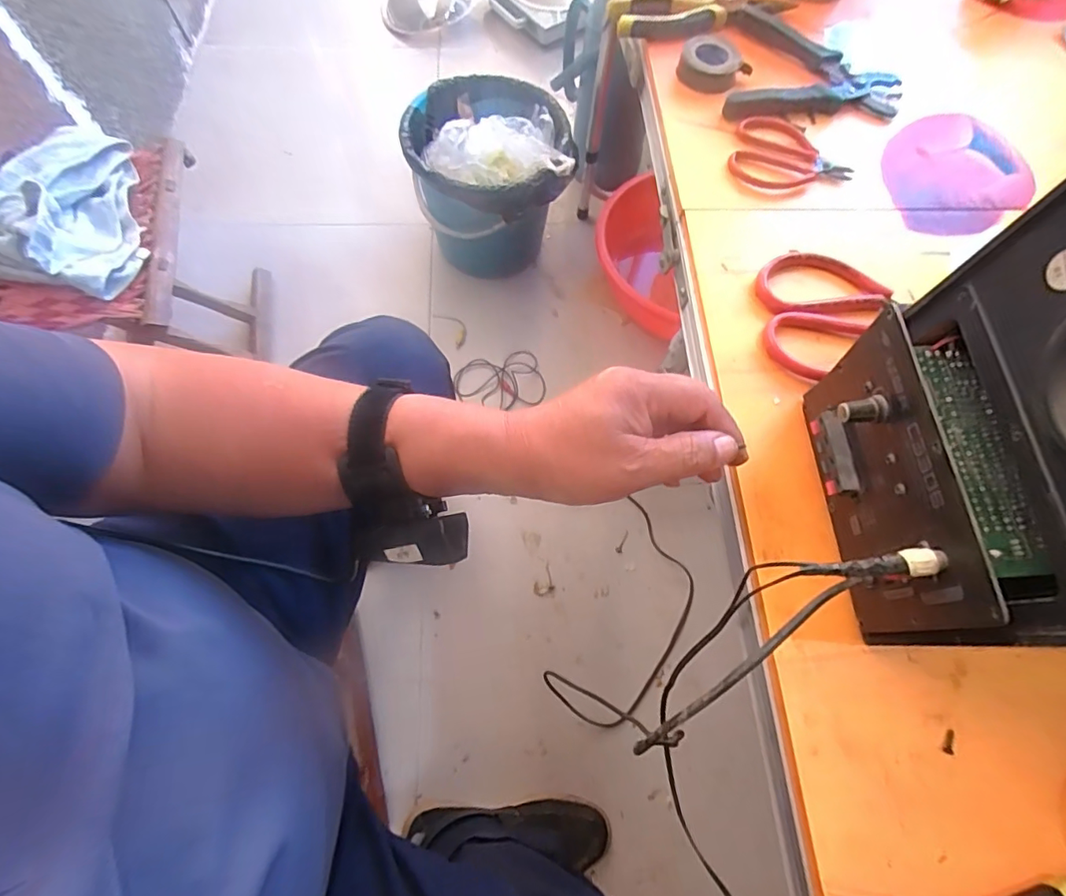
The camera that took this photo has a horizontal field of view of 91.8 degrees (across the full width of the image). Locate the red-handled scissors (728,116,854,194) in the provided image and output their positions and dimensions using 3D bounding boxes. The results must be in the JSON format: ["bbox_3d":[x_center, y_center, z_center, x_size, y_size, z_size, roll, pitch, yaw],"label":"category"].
[{"bbox_3d":[0.218,-0.251,0.442,0.100,0.008,0.076,4,69,0],"label":"red-handled scissors"}]

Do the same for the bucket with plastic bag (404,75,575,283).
[{"bbox_3d":[-0.082,-0.479,0.977,0.255,0.279,0.268,1,68,-1],"label":"bucket with plastic bag"}]

